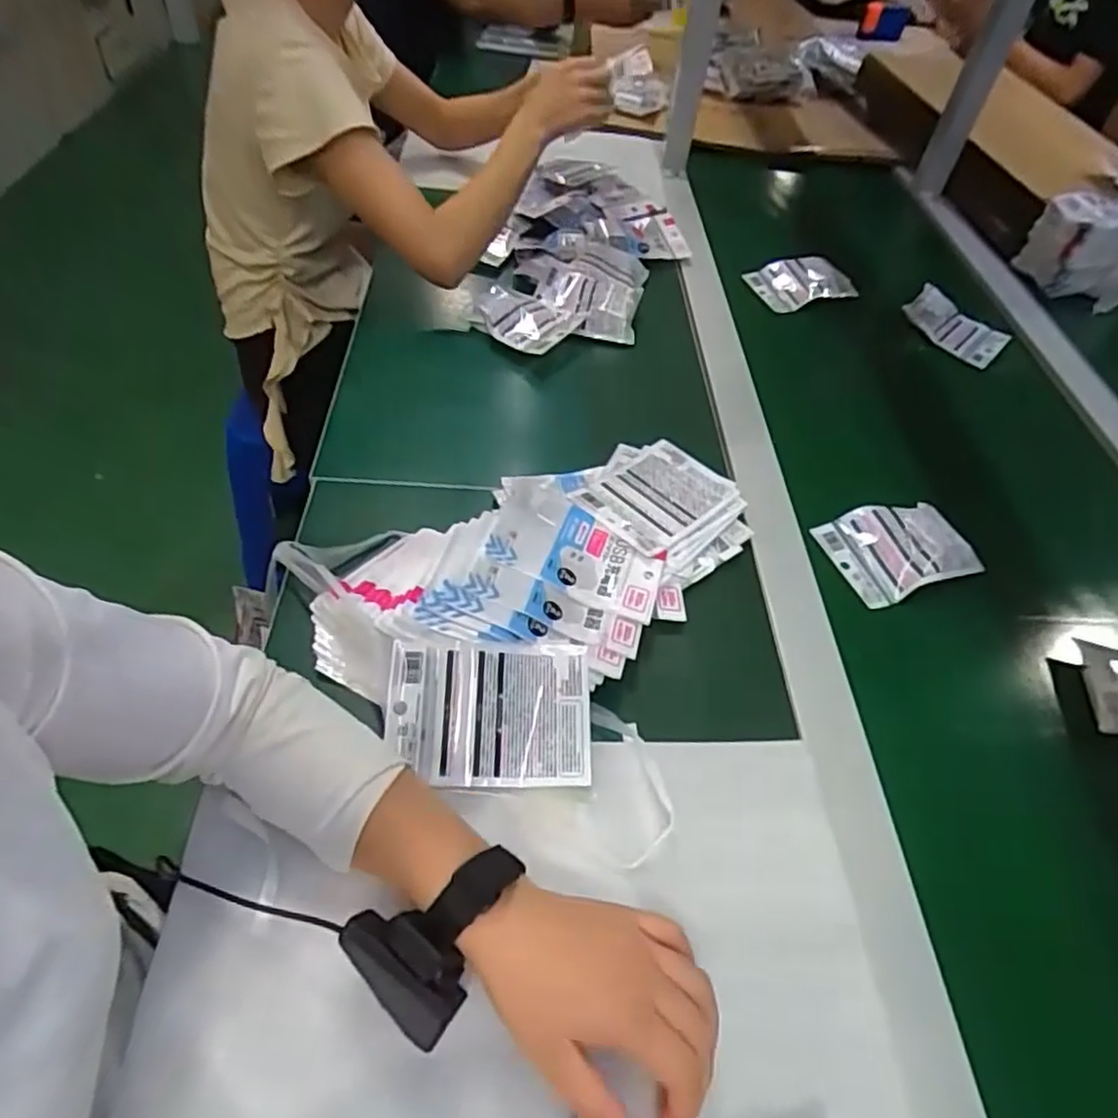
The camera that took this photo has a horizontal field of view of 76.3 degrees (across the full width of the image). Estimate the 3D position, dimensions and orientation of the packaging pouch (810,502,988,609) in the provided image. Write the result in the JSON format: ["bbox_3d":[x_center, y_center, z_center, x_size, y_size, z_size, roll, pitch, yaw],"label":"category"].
[{"bbox_3d":[0.314,-0.010,0.667,0.112,0.018,0.095,-24,59,2],"label":"packaging pouch"}]

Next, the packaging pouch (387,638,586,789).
[{"bbox_3d":[-0.048,0.107,0.491,0.137,0.012,0.096,1,67,-5],"label":"packaging pouch"}]

